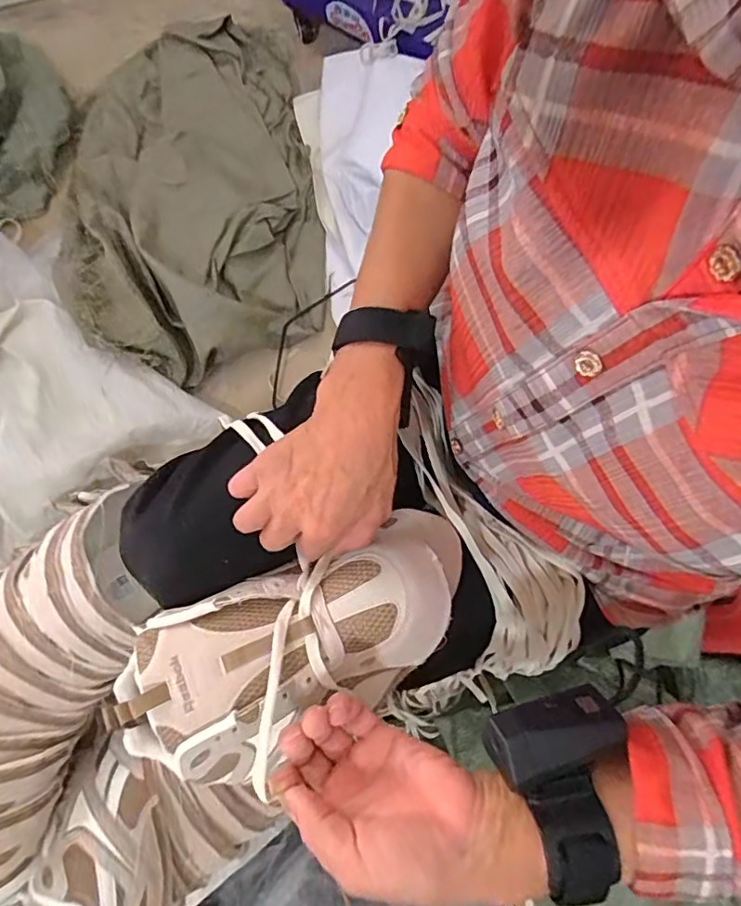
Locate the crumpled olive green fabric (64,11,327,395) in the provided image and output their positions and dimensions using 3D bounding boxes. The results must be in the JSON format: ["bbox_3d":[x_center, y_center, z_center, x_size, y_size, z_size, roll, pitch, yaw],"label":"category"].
[{"bbox_3d":[-0.306,-0.462,0.916,0.399,0.124,0.675,-12,76,-4],"label":"crumpled olive green fabric"}]

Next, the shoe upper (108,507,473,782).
[{"bbox_3d":[-0.046,0.127,0.361,0.243,0.057,0.110,-25,77,-9],"label":"shoe upper"}]

